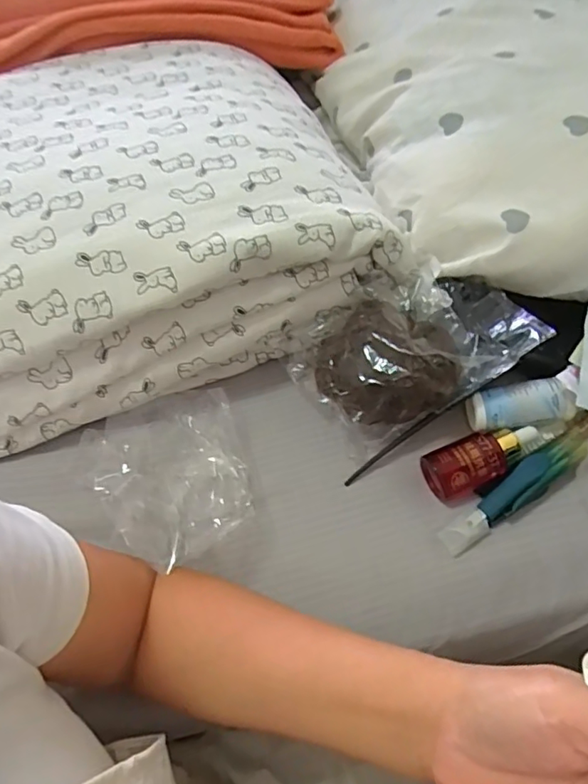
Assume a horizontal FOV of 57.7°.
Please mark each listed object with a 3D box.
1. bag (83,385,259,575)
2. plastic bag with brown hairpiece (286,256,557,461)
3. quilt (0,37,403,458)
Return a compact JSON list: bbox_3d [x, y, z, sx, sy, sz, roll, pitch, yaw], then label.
[{"bbox_3d":[-0.094,0.062,0.398,0.110,0.021,0.134,-17,49,-11],"label":"bag"},{"bbox_3d":[0.093,-0.034,0.435,0.172,0.080,0.117,-21,56,-11],"label":"plastic bag with brown hairpiece"},{"bbox_3d":[-0.169,-0.177,0.502,0.379,0.119,0.391,-22,56,-12],"label":"quilt"}]

